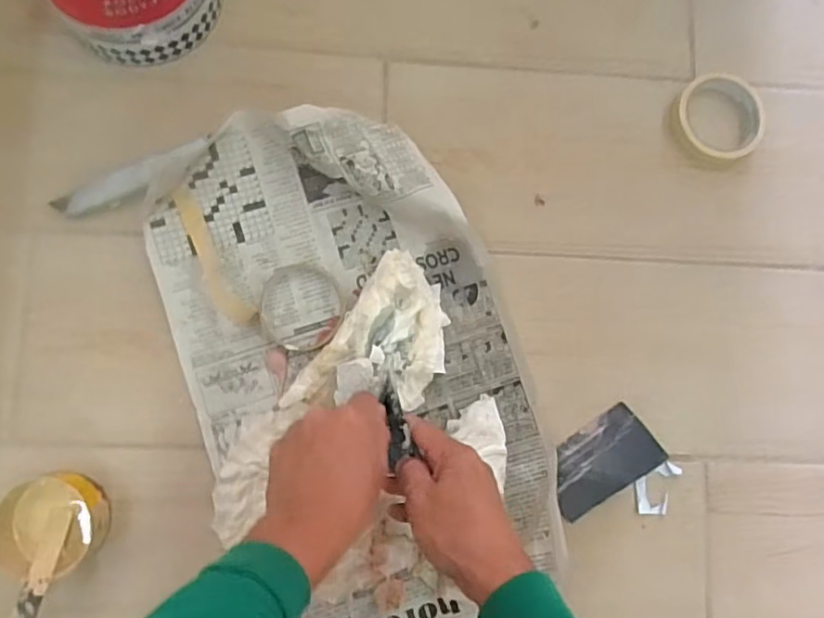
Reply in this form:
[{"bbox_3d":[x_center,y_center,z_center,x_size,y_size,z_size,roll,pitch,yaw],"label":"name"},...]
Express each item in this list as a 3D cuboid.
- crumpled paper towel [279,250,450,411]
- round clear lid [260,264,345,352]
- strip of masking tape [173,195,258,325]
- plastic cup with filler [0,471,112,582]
[{"bbox_3d":[-0.023,0.039,0.576,0.104,0.044,0.172,35,82,0],"label":"crumpled paper towel"},{"bbox_3d":[-0.106,-0.001,0.597,0.077,0.016,0.081,1,83,-5],"label":"round clear lid"},{"bbox_3d":[-0.194,-0.046,0.589,0.031,0.009,0.139,-29,87,-7],"label":"strip of masking tape"},{"bbox_3d":[-0.317,0.189,0.548,0.086,0.044,0.083,1,83,-5],"label":"plastic cup with filler"}]

